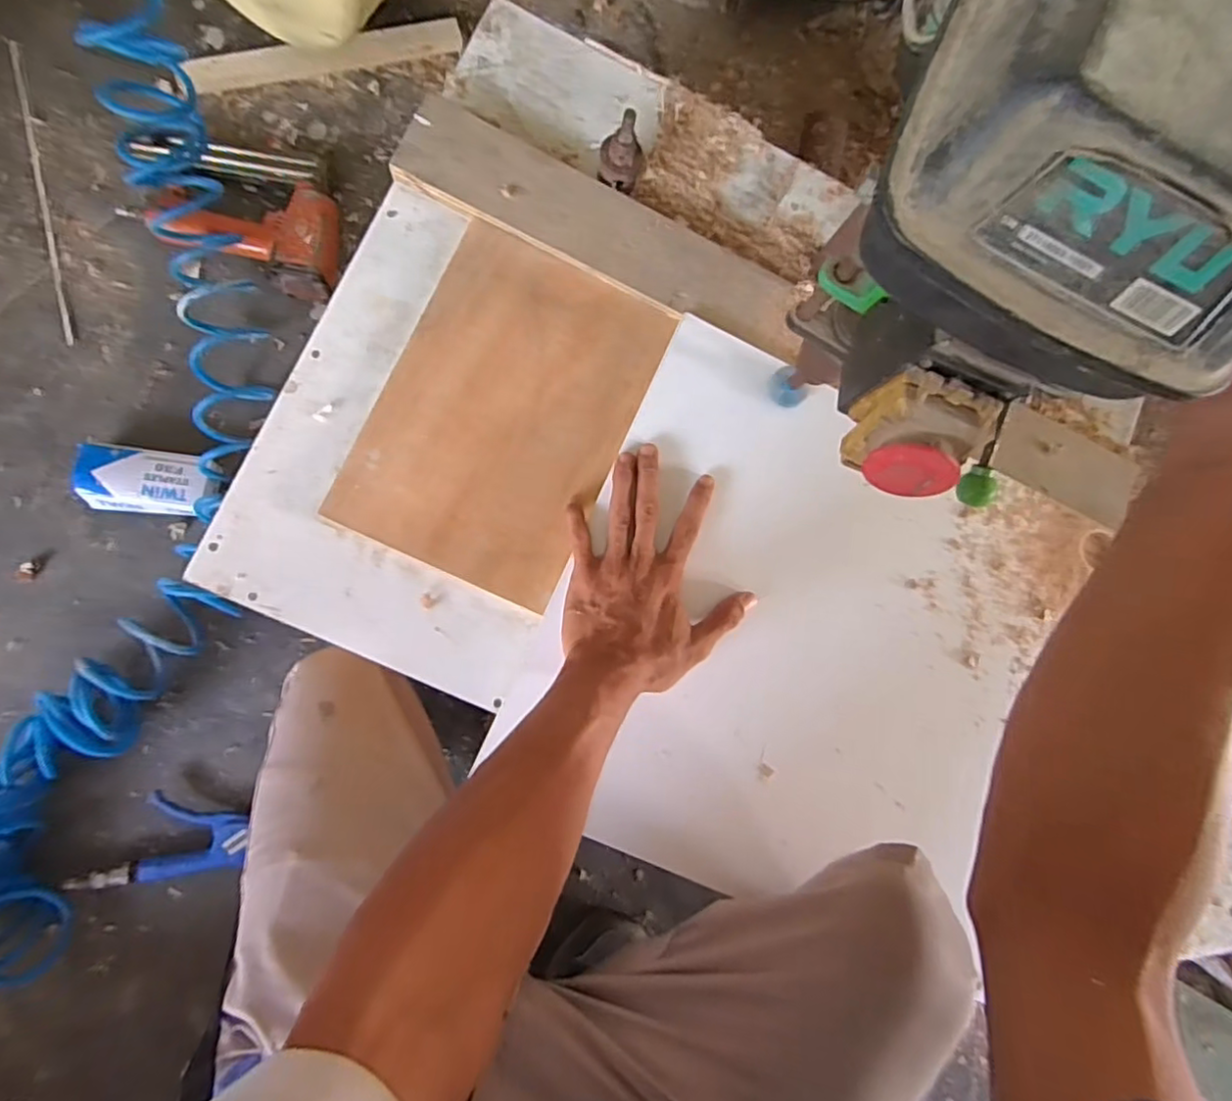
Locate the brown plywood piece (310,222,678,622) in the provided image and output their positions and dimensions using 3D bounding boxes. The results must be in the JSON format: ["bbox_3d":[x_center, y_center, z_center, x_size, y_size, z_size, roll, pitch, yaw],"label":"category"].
[{"bbox_3d":[-0.090,-0.113,0.526,0.192,0.010,0.273,25,85,-6],"label":"brown plywood piece"}]

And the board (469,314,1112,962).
[{"bbox_3d":[0.146,0.073,0.514,0.382,0.024,0.391,27,83,-7],"label":"board"}]

